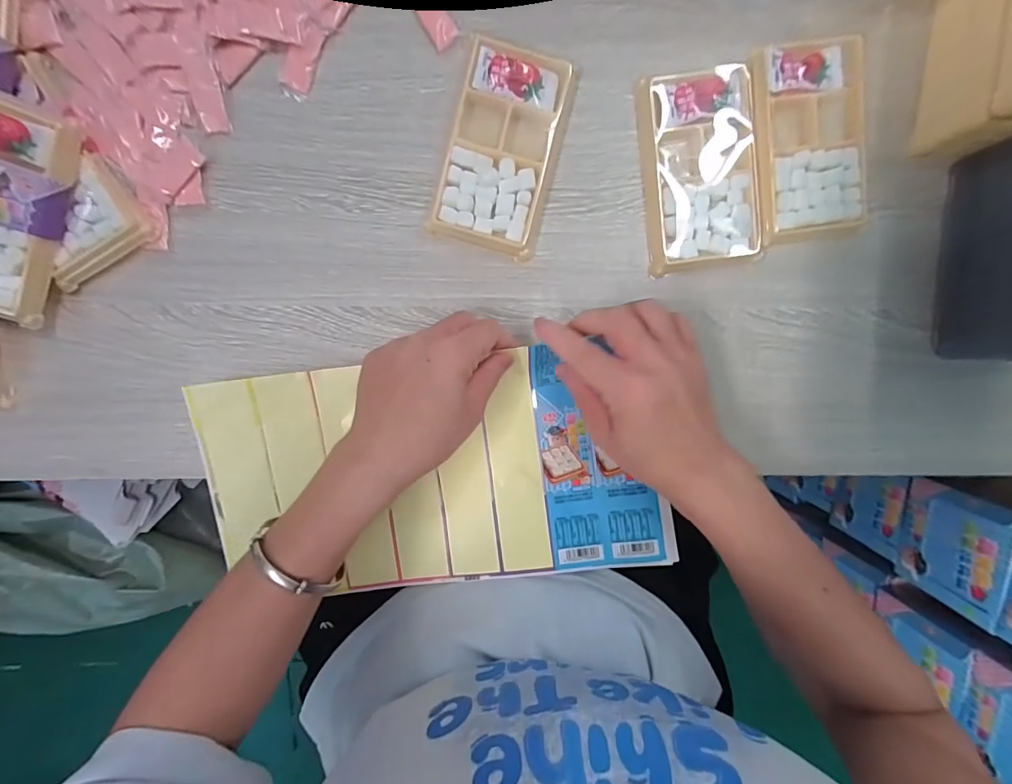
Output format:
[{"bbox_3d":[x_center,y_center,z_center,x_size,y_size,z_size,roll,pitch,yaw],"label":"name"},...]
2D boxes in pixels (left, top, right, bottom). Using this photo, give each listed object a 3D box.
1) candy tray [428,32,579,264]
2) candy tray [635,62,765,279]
[{"bbox_3d":[-0.002,-0.170,0.325,0.075,0.013,0.134,15,97,-3],"label":"candy tray"},{"bbox_3d":[0.141,-0.158,0.330,0.081,0.012,0.132,-7,97,0],"label":"candy tray"}]

